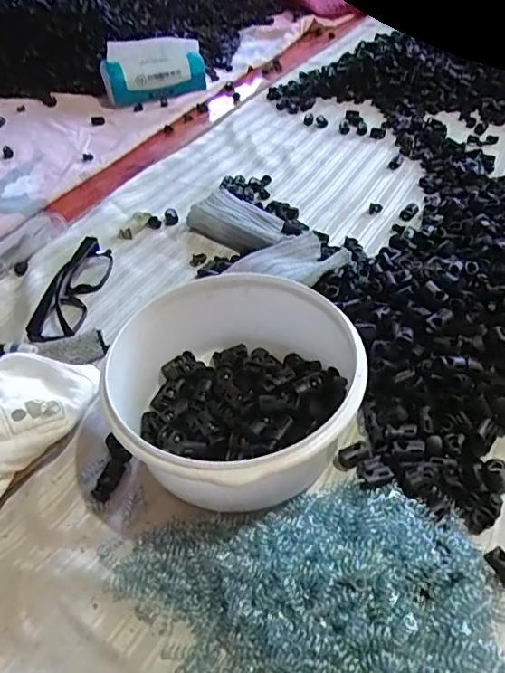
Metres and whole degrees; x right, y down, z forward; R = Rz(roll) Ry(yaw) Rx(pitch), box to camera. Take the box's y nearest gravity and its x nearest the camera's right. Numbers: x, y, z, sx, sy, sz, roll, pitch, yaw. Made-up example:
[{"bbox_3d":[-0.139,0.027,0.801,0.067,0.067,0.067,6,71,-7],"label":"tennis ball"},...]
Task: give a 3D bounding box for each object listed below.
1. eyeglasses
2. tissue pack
[{"bbox_3d":[-0.170,-0.048,0.483,0.035,0.025,0.140,1,45,6],"label":"eyeglasses"},{"bbox_3d":[-0.171,-0.457,0.865,0.169,0.084,0.081,-14,45,-9],"label":"tissue pack"}]

